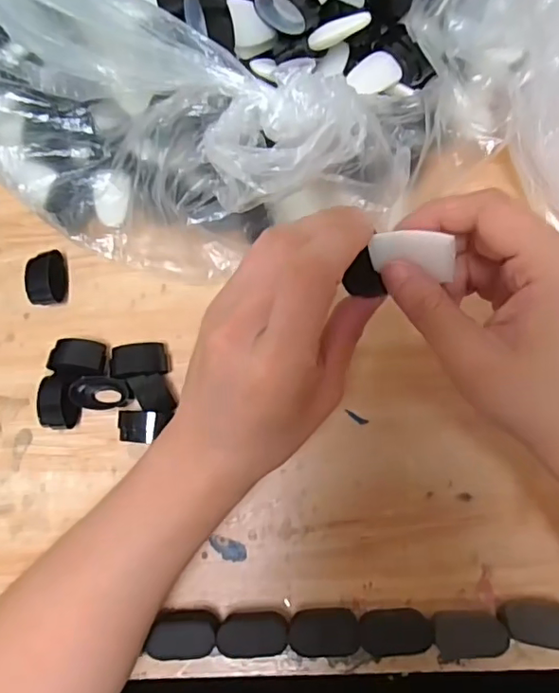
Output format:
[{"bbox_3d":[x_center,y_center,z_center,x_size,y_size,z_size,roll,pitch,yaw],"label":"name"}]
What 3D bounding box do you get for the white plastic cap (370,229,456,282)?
[{"bbox_3d":[0.058,-0.040,0.233,0.034,0.009,0.017,12,117,16],"label":"white plastic cap"}]

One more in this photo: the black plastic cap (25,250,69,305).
[{"bbox_3d":[-0.147,-0.043,0.345,0.021,0.016,0.032,-5,78,0],"label":"black plastic cap"}]

